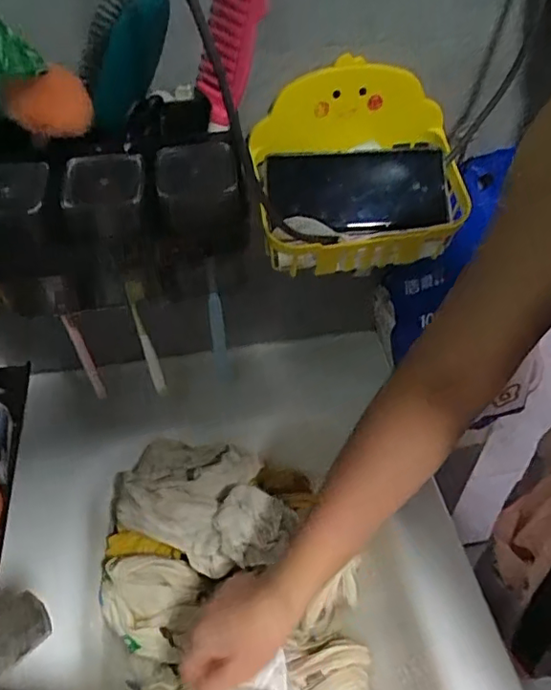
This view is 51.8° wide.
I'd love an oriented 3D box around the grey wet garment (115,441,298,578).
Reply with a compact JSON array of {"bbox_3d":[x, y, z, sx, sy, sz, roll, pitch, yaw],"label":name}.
[{"bbox_3d":[-0.076,0.166,0.621,0.189,0.063,0.144,-1,48,0],"label":"grey wet garment"}]

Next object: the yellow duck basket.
[{"bbox_3d":[0.078,-0.159,0.521,0.186,0.136,0.123,-9,48,-8],"label":"yellow duck basket"}]

